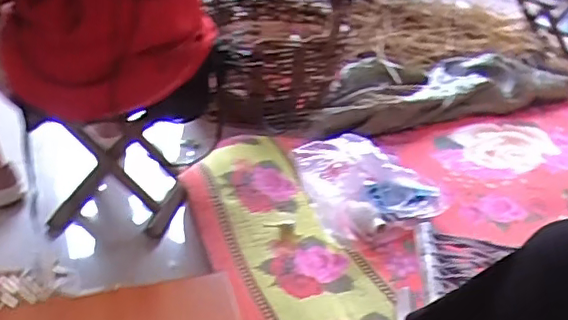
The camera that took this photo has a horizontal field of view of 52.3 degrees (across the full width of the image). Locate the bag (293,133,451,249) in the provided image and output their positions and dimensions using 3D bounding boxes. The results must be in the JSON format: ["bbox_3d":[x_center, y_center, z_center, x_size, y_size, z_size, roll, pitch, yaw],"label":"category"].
[{"bbox_3d":[0.176,0.060,1.188,0.268,0.181,0.166,-11,32,-25],"label":"bag"}]

